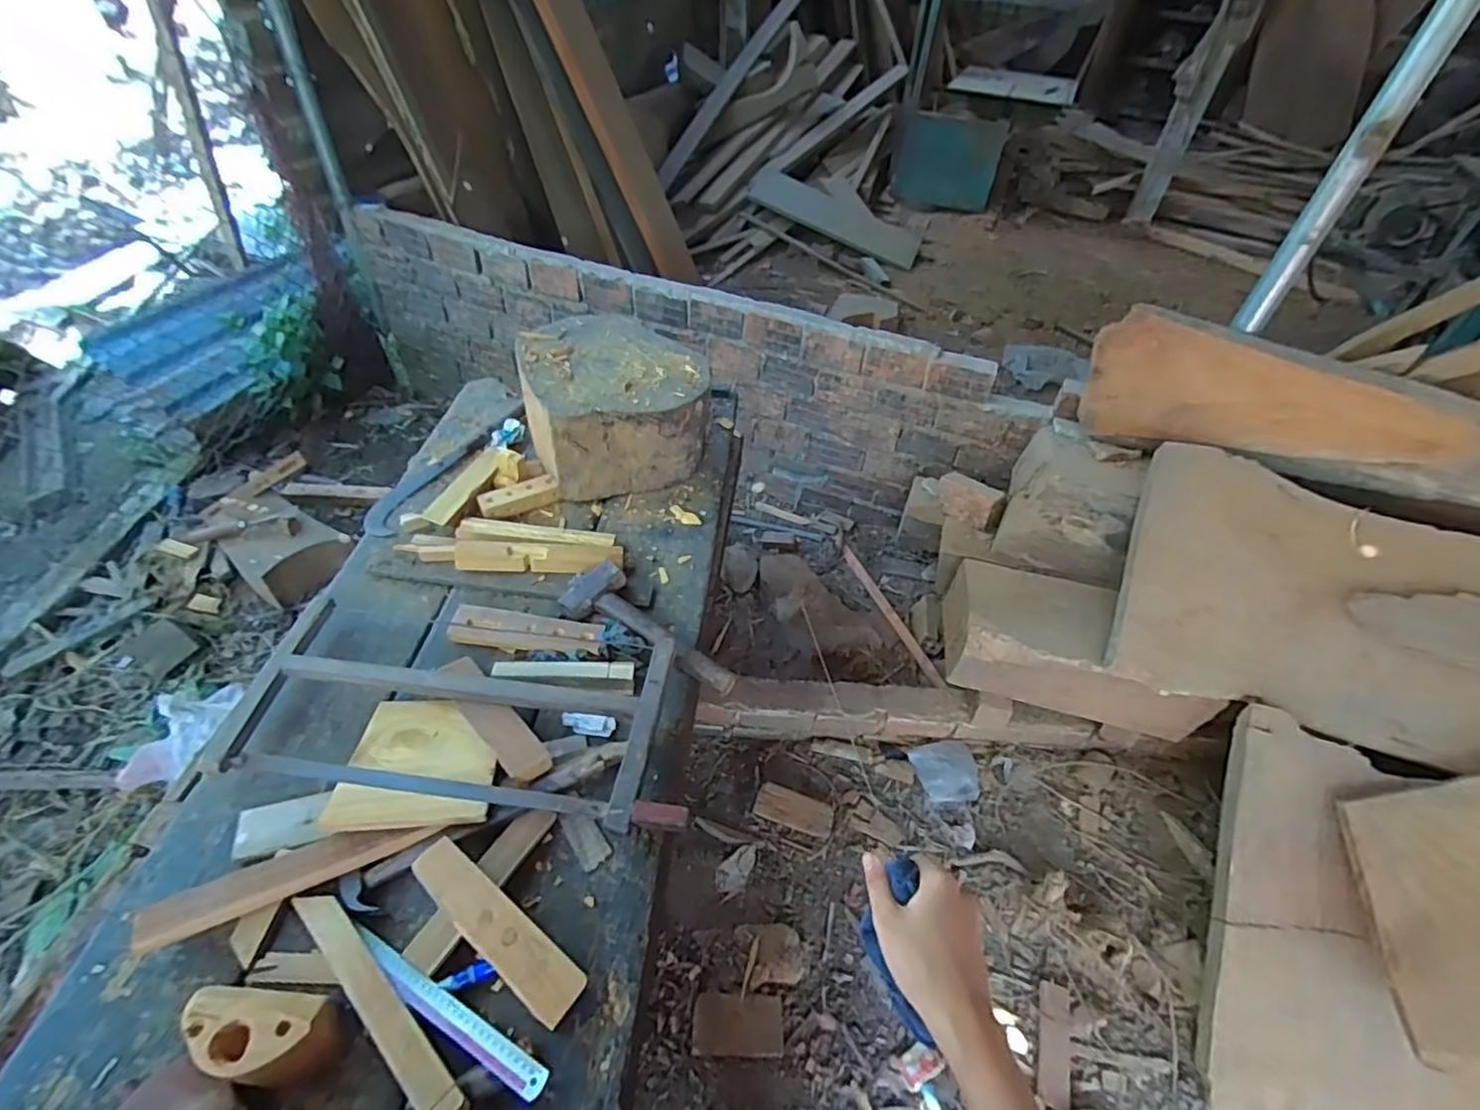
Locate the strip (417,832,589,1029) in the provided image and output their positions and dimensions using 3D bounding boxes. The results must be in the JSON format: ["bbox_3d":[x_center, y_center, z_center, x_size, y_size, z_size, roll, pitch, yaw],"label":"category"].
[{"bbox_3d":[-0.278,0.423,0.730,0.241,0.017,0.057,35,63,15],"label":"strip"}]

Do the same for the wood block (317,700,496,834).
[{"bbox_3d":[-0.434,0.280,0.892,0.199,0.036,0.199,3,46,-3],"label":"wood block"}]

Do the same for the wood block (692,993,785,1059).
[{"bbox_3d":[-0.002,0.887,1.209,0.168,0.012,0.095,3,61,-2],"label":"wood block"}]

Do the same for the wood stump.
[{"bbox_3d":[-0.269,-0.335,1.383,0.357,0.184,0.398,-14,49,-18],"label":"wood stump"}]

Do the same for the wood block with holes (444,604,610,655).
[{"bbox_3d":[-0.350,0.123,1.054,0.250,0.026,0.060,7,45,1],"label":"wood block with holes"}]

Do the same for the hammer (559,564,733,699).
[{"bbox_3d":[-0.143,0.114,1.059,0.327,0.039,0.104,26,49,19],"label":"hammer"}]

